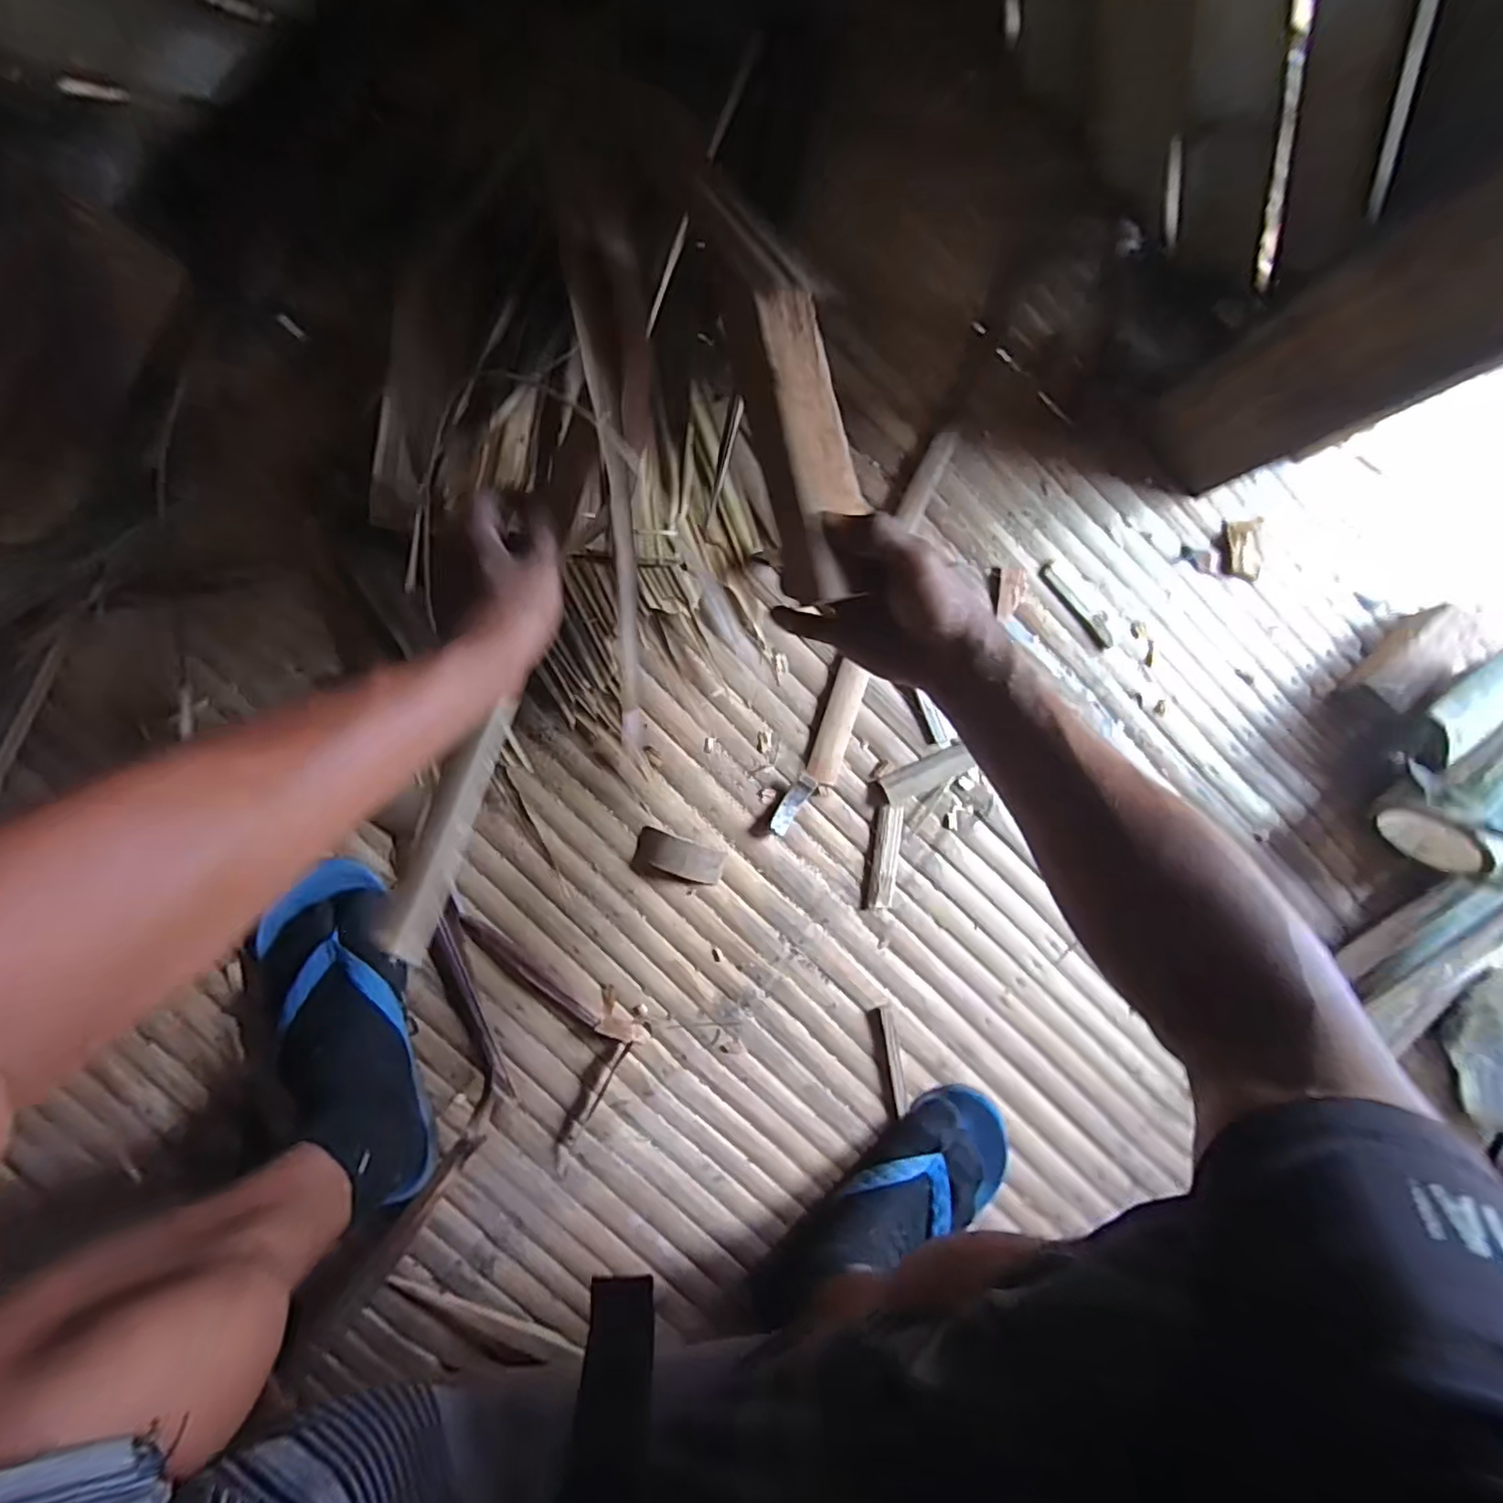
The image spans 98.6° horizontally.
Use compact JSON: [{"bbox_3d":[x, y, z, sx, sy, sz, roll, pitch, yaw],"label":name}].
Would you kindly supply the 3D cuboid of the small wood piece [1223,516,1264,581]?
[{"bbox_3d":[0.444,-0.183,0.583,0.035,0.008,0.053,-6,92,-9],"label":"small wood piece"}]

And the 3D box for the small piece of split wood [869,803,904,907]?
[{"bbox_3d":[0.118,0.091,0.557,0.021,0.005,0.089,6,90,-10],"label":"small piece of split wood"}]

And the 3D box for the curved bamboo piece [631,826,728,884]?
[{"bbox_3d":[-0.060,0.088,0.537,0.074,0.010,0.033,16,89,3],"label":"curved bamboo piece"}]

